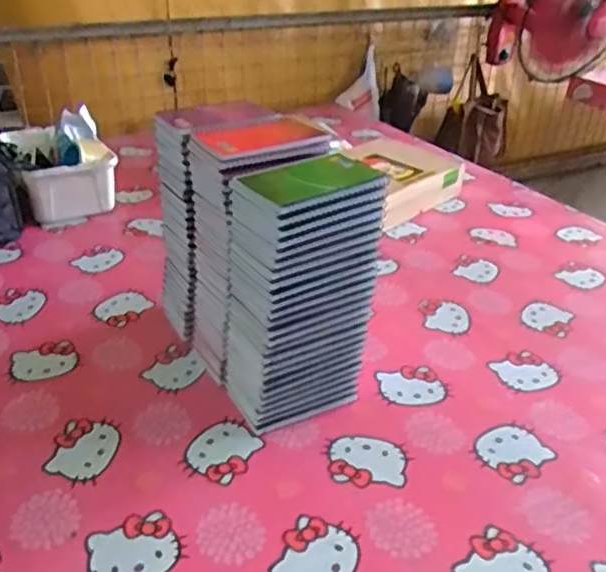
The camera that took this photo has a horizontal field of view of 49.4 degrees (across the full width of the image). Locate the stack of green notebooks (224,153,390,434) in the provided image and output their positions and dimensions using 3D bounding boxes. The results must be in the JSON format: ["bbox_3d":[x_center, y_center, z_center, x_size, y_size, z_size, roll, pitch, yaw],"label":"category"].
[{"bbox_3d":[-0.004,0.014,0.713,0.145,0.278,0.095,-18,36,-29],"label":"stack of green notebooks"}]

